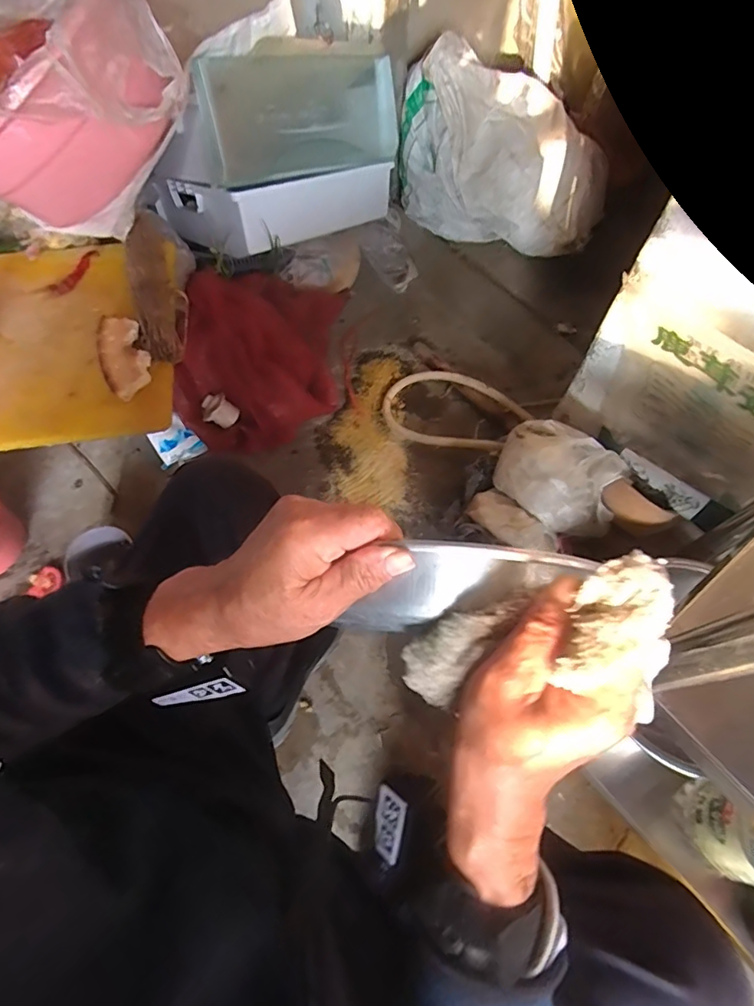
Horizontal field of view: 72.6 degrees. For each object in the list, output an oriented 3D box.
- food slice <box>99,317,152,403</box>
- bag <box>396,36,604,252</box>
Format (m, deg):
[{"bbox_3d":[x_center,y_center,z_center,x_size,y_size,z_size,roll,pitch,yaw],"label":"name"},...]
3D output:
[{"bbox_3d":[-0.336,-0.196,0.683,0.057,0.023,0.127,-18,66,-9],"label":"food slice"},{"bbox_3d":[0.294,-0.790,1.194,0.485,0.319,0.276,22,67,10],"label":"bag"}]

